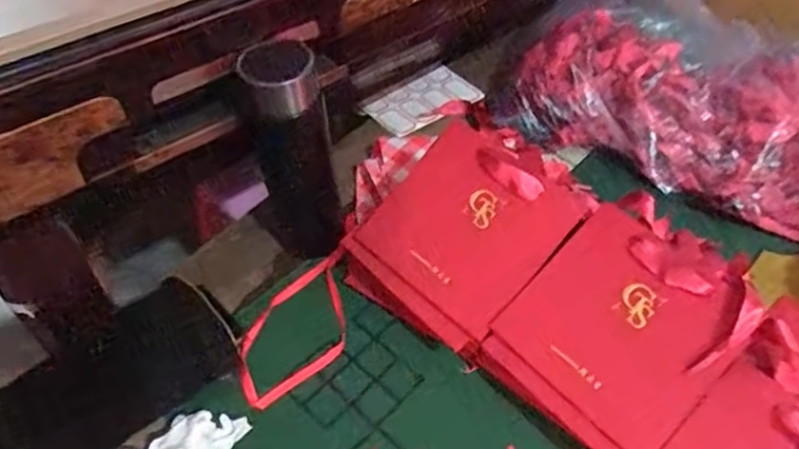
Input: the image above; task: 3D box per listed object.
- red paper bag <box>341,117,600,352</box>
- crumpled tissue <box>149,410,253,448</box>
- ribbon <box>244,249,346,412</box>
[{"bbox_3d":[0.057,0.005,0.524,0.139,0.032,0.185,41,91,17],"label":"red paper bag"},{"bbox_3d":[-0.151,0.163,0.468,0.070,0.033,0.042,-17,52,-17],"label":"crumpled tissue"},{"bbox_3d":[-0.093,0.089,0.545,0.089,0.031,0.140,-2,49,-5],"label":"ribbon"}]

